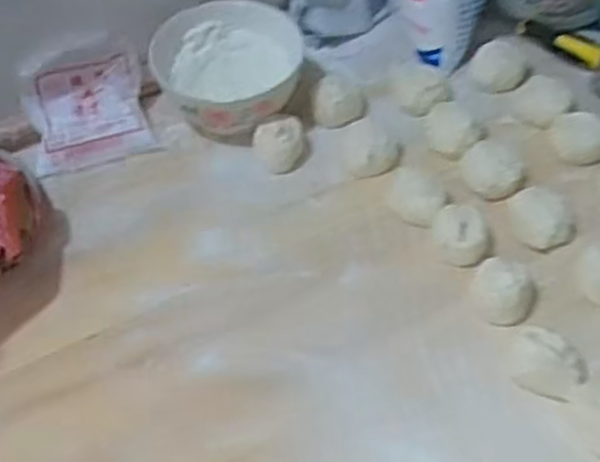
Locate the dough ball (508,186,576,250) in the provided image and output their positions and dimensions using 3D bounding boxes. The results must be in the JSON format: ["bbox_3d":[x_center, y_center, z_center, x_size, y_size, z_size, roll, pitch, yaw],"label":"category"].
[{"bbox_3d":[0.202,-0.010,0.669,0.044,0.029,0.052,-25,57,-18],"label":"dough ball"}]

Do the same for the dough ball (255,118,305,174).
[{"bbox_3d":[-0.016,-0.082,0.722,0.047,0.035,0.044,-29,58,-21],"label":"dough ball"}]

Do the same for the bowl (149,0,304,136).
[{"bbox_3d":[-0.066,-0.147,0.751,0.136,0.059,0.146,-11,54,-9],"label":"bowl"}]

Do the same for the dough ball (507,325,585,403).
[{"bbox_3d":[0.180,0.096,0.583,0.059,0.023,0.045,22,56,15],"label":"dough ball"}]

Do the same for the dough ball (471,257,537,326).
[{"bbox_3d":[0.158,0.046,0.619,0.048,0.026,0.054,21,55,15],"label":"dough ball"}]

